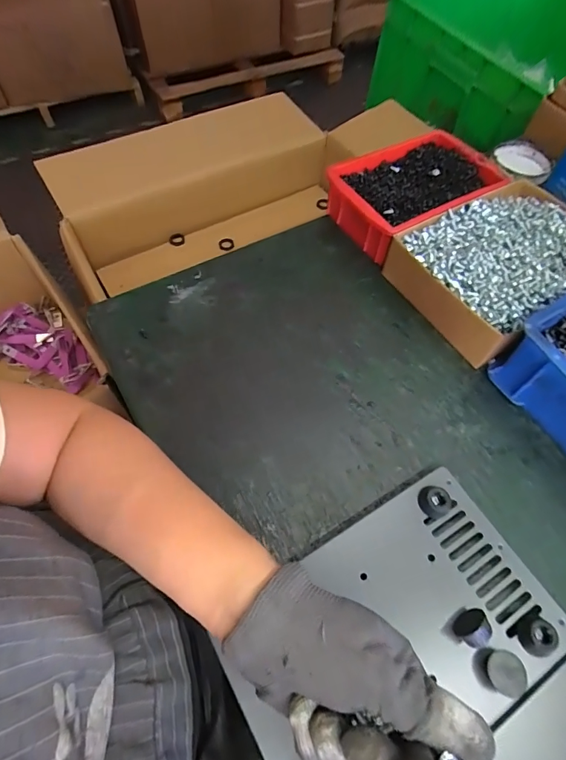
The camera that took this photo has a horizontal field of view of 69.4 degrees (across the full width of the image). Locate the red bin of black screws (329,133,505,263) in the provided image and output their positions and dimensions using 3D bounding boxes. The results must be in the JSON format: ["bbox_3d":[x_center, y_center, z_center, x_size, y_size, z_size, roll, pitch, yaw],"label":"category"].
[{"bbox_3d":[0.164,-0.234,0.516,0.196,0.056,0.131,-26,65,-16],"label":"red bin of black screws"}]

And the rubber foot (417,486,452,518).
[{"bbox_3d":[0.123,0.098,0.332,0.021,0.014,0.024,-15,62,-10],"label":"rubber foot"}]

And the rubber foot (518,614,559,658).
[{"bbox_3d":[0.179,0.180,0.288,0.021,0.014,0.025,8,61,2],"label":"rubber foot"}]

